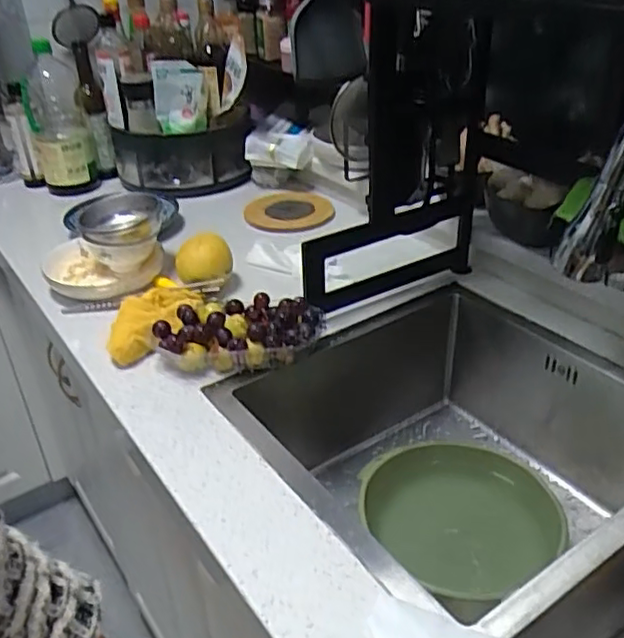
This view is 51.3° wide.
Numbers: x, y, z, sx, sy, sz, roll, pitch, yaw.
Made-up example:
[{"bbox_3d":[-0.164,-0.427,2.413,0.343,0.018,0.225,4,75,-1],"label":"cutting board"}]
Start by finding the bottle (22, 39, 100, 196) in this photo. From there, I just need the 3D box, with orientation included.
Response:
[{"bbox_3d":[-0.490,-0.376,1.261,0.108,0.276,0.107,-13,31,-18],"label":"bottle"}]

